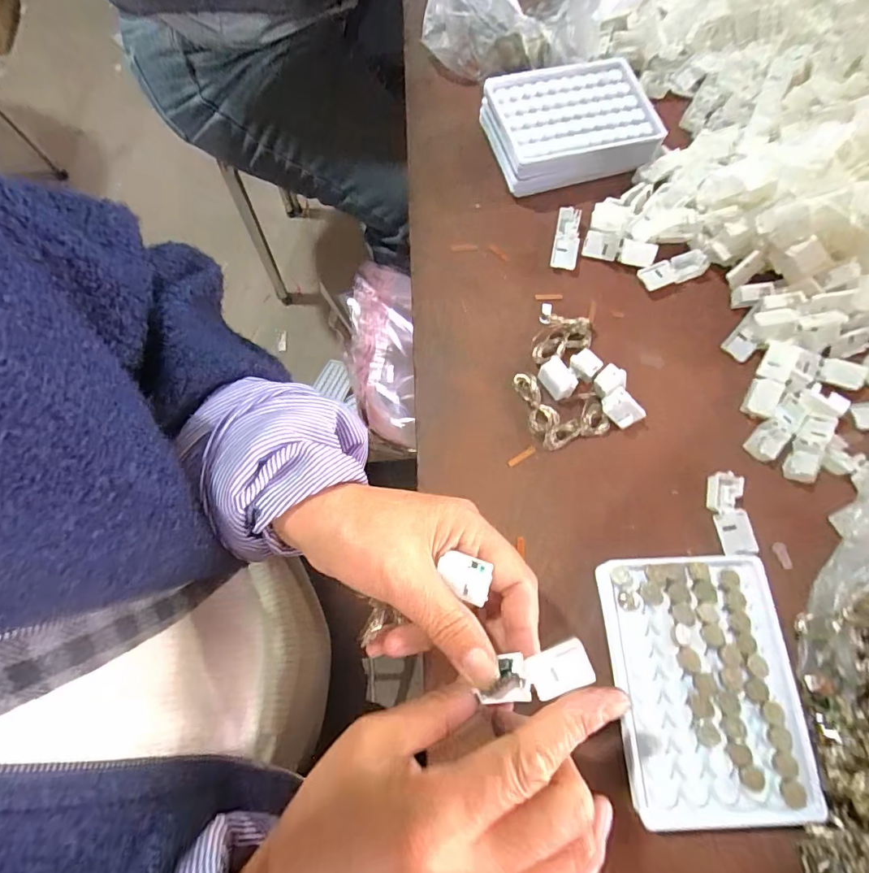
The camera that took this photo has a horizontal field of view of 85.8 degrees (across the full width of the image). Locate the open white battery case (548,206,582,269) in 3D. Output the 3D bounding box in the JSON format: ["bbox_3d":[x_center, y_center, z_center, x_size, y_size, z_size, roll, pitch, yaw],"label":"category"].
[{"bbox_3d":[0.110,-0.164,0.386,0.021,0.011,0.058,12,71,7],"label":"open white battery case"}]

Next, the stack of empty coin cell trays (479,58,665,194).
[{"bbox_3d":[0.116,-0.269,0.404,0.144,0.039,0.103,-15,70,-3],"label":"stack of empty coin cell trays"}]

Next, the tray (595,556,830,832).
[{"bbox_3d":[0.151,0.136,0.261,0.100,0.011,0.131,-2,72,1],"label":"tray"}]

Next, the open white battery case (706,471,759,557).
[{"bbox_3d":[0.198,0.052,0.315,0.022,0.012,0.054,-1,70,2],"label":"open white battery case"}]

